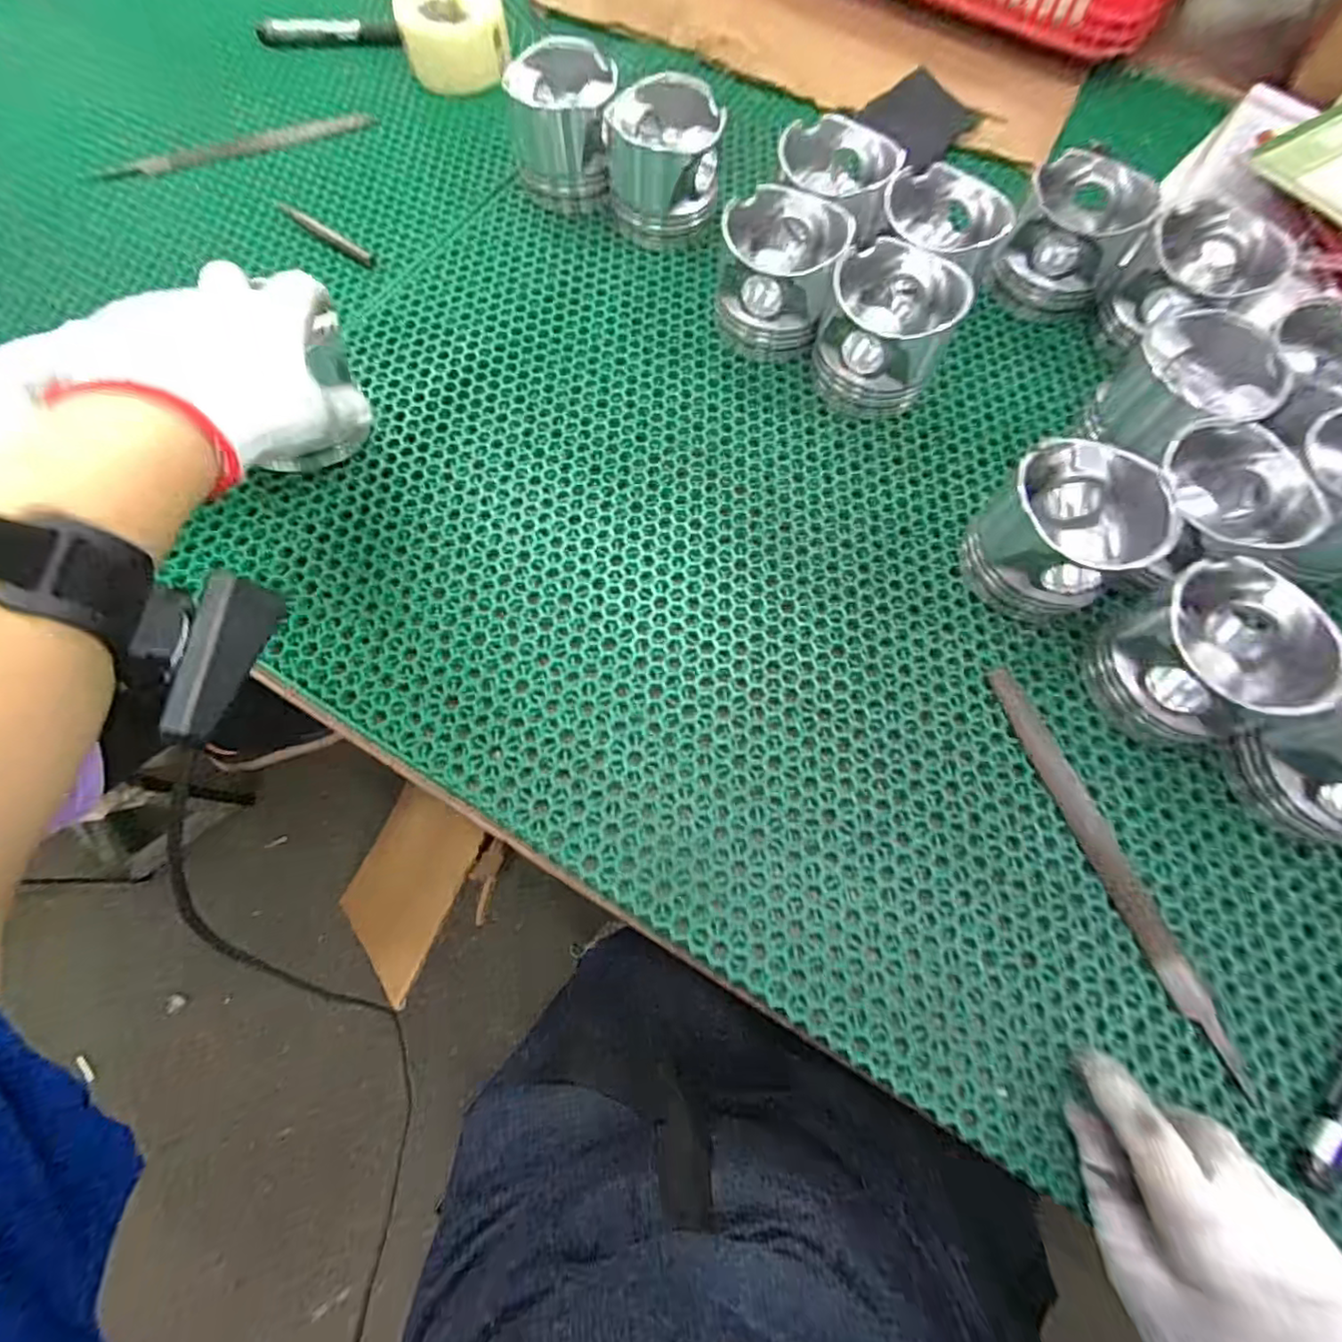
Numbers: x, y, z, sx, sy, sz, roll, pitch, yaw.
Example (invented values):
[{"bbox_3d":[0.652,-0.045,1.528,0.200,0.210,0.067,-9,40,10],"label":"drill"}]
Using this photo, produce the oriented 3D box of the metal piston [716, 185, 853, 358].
[{"bbox_3d":[0.077,-0.289,0.432,0.085,0.070,0.092,8,70,2],"label":"metal piston"}]

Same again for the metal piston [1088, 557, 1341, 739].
[{"bbox_3d":[0.300,-0.007,0.338,0.087,0.071,0.089,-20,72,-8],"label":"metal piston"}]

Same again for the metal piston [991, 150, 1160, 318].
[{"bbox_3d":[0.304,-0.328,0.452,0.088,0.069,0.083,40,74,12],"label":"metal piston"}]

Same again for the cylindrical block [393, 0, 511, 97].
[{"bbox_3d":[-0.202,-0.596,0.553,0.095,0.048,0.094,0,70,-1],"label":"cylindrical block"}]

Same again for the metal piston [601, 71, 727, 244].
[{"bbox_3d":[-0.007,-0.410,0.475,0.090,0.072,0.080,-7,70,-3],"label":"metal piston"}]

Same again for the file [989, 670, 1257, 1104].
[{"bbox_3d":[0.245,0.103,0.332,0.019,0.005,0.230,-19,72,-8],"label":"file"}]

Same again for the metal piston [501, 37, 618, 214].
[{"bbox_3d":[-0.086,-0.438,0.481,0.082,0.076,0.083,-1,70,-1],"label":"metal piston"}]

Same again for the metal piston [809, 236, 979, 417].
[{"bbox_3d":[0.150,-0.235,0.417,0.087,0.075,0.086,0,70,-1],"label":"metal piston"}]

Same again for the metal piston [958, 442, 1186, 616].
[{"bbox_3d":[0.237,-0.083,0.365,0.091,0.071,0.090,-26,73,-10],"label":"metal piston"}]

